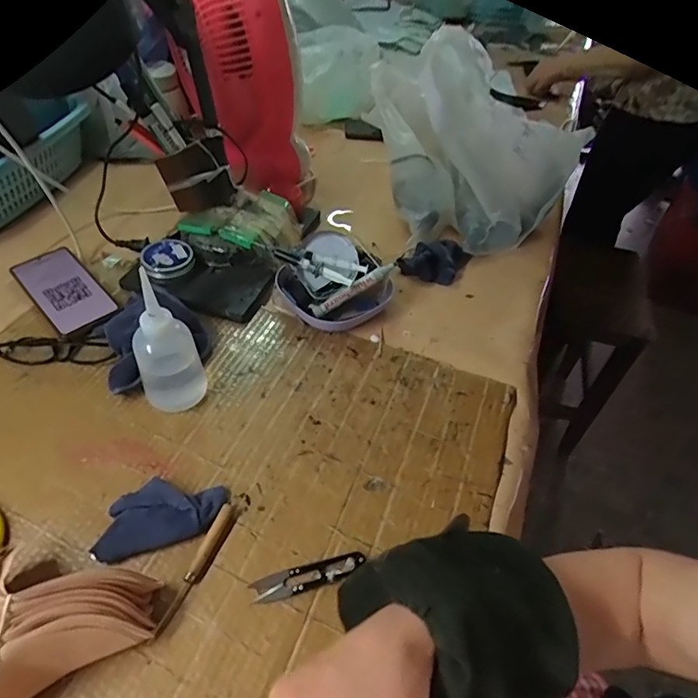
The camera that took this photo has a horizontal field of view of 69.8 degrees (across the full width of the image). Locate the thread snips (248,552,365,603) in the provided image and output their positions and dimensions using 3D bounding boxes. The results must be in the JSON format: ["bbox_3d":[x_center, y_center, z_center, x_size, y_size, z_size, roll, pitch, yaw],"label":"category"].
[{"bbox_3d":[-0.035,0.201,0.441,0.099,0.008,0.022,-10,50,-13],"label":"thread snips"}]

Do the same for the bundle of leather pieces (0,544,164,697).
[{"bbox_3d":[-0.234,0.208,0.363,0.157,0.082,0.102,5,48,0],"label":"bundle of leather pieces"}]

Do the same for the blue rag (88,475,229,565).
[{"bbox_3d":[-0.171,0.151,0.462,0.112,0.020,0.064,-12,51,-15],"label":"blue rag"}]

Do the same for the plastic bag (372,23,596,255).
[{"bbox_3d":[0.175,-0.311,0.770,0.339,0.235,0.232,19,50,12],"label":"plastic bag"}]

